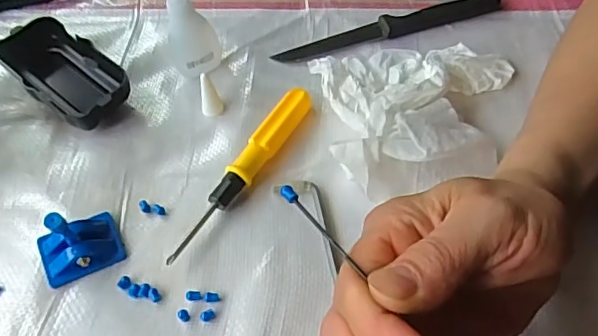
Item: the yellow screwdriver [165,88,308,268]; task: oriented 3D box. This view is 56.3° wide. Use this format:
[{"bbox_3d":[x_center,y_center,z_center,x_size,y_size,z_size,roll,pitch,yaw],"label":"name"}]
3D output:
[{"bbox_3d":[-0.034,0.002,0.350,0.016,0.018,0.141,24,60,21],"label":"yellow screwdriver"}]

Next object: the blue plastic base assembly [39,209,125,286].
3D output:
[{"bbox_3d":[-0.130,0.040,0.320,0.045,0.031,0.037,-23,56,-11],"label":"blue plastic base assembly"}]

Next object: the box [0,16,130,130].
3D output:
[{"bbox_3d":[-0.165,-0.066,0.397,0.109,0.028,0.053,37,65,27],"label":"box"}]

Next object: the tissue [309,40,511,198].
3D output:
[{"bbox_3d":[0.083,-0.045,0.363,0.137,0.034,0.114,-11,54,-3],"label":"tissue"}]

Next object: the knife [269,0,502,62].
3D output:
[{"bbox_3d":[0.069,-0.106,0.420,0.176,0.008,0.020,-17,55,-8],"label":"knife"}]

